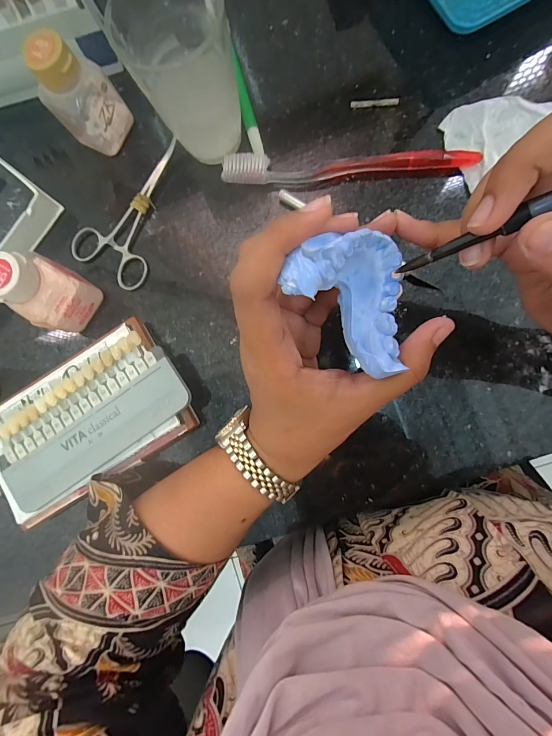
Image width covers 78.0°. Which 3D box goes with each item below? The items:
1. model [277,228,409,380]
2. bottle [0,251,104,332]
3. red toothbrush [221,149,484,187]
[{"bbox_3d":[0.031,-0.032,0.137,0.029,0.057,0.056,4,74,32],"label":"model"},{"bbox_3d":[-0.165,-0.055,0.246,0.033,0.071,0.044,33,91,7],"label":"bottle"},{"bbox_3d":[0.054,-0.152,0.258,0.189,0.009,0.021,2,87,7],"label":"red toothbrush"}]

